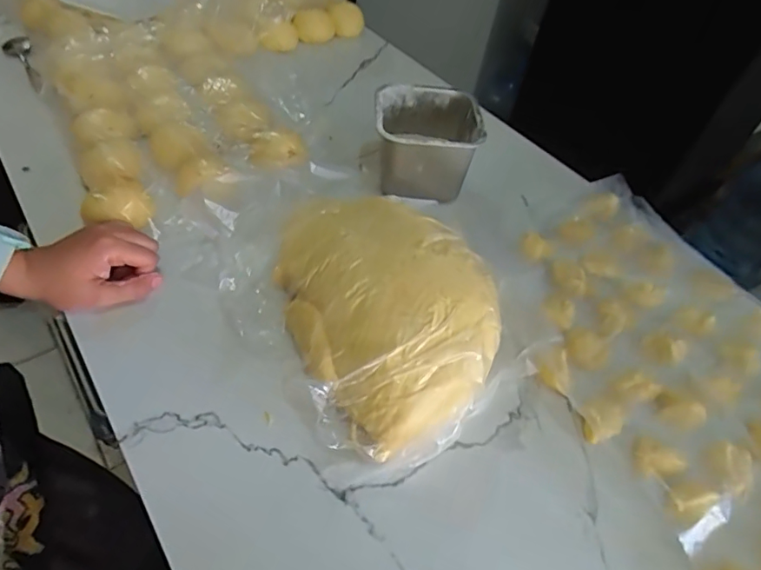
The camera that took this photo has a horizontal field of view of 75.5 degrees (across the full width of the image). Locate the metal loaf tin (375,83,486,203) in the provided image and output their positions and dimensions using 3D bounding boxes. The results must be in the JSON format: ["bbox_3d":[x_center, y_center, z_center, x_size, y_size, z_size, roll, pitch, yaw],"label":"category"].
[{"bbox_3d":[0.051,-0.166,0.577,0.116,0.080,0.119,2,49,-4],"label":"metal loaf tin"}]

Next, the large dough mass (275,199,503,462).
[{"bbox_3d":[0.004,0.008,0.447,0.192,0.070,0.252,-28,58,-27],"label":"large dough mass"}]

